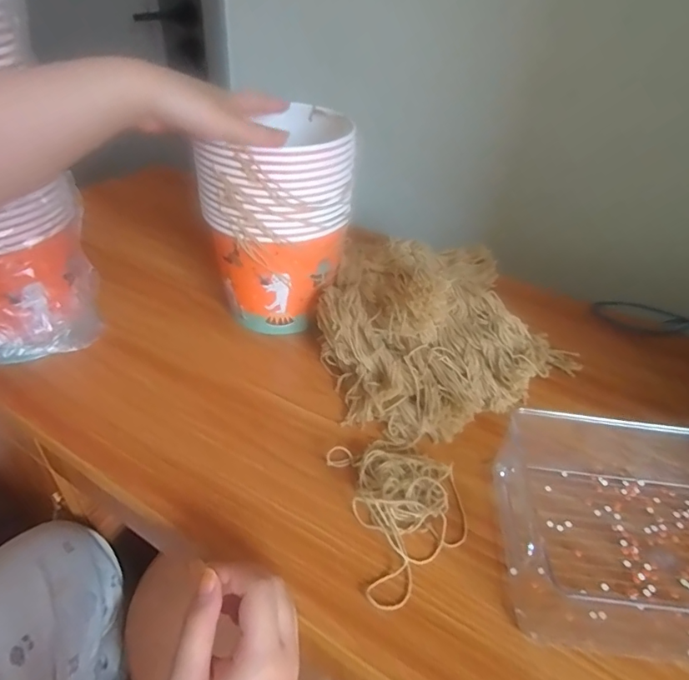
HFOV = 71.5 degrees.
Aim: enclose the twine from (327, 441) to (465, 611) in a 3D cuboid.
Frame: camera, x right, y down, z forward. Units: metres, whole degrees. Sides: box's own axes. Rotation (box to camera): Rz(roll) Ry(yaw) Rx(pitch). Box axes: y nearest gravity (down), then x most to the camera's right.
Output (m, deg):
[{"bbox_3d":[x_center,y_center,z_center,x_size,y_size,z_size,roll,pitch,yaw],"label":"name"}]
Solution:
[{"bbox_3d":[0.052,0.136,0.399,0.098,0.018,0.134,-9,41,-15],"label":"twine"}]

